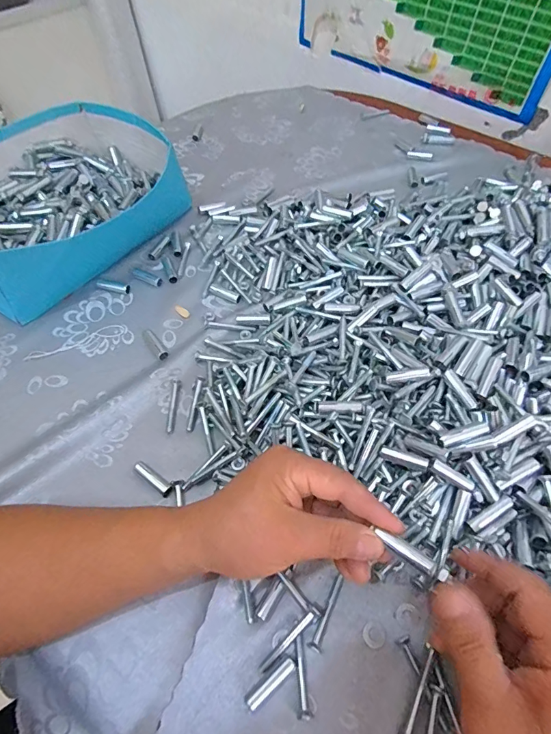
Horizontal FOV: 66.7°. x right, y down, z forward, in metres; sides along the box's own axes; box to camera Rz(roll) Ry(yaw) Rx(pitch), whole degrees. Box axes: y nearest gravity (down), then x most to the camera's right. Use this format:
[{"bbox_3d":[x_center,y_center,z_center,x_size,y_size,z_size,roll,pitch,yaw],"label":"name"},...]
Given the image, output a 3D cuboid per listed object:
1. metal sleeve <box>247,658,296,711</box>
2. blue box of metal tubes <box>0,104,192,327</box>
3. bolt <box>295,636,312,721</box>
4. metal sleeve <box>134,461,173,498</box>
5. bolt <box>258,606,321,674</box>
[{"bbox_3d":[-0.003,0.217,0.287,0.039,0.008,0.009,-33,61,-19],"label":"metal sleeve"},{"bbox_3d":[-0.271,-0.215,0.534,0.300,0.091,0.266,-38,63,-22],"label":"blue box of metal tubes"},{"bbox_3d":[0.018,0.213,0.289,0.008,0.008,0.046,-6,56,-3],"label":"bolt"},{"bbox_3d":[-0.107,0.097,0.366,0.042,0.010,0.011,33,63,21],"label":"metal sleeve"},{"bbox_3d":[0.010,0.194,0.298,0.055,0.011,0.008,-37,63,-21],"label":"bolt"}]

